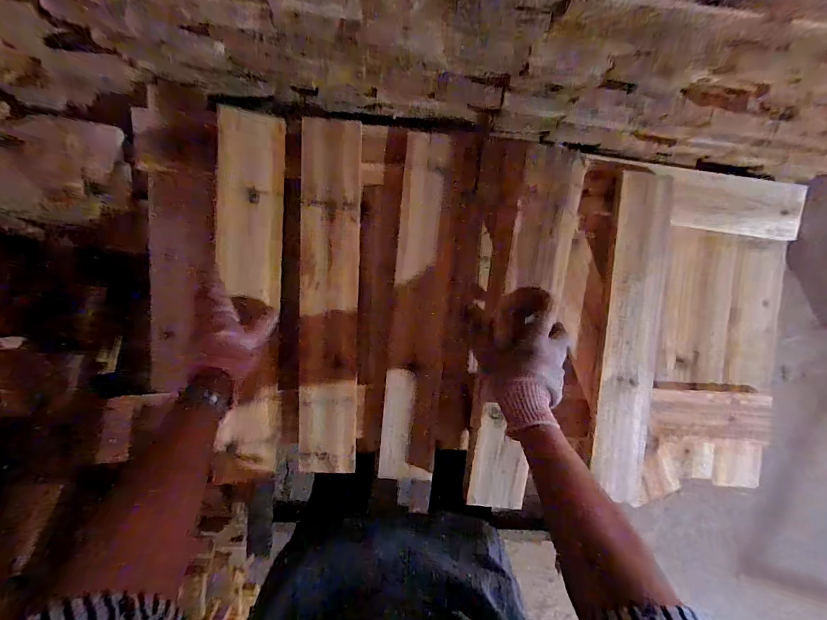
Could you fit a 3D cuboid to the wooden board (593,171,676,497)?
[{"bbox_3d":[0.326,0.045,0.564,0.083,0.027,0.480,4,97,-4],"label":"wooden board"}]

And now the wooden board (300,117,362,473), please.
[{"bbox_3d":[-0.122,-0.014,0.549,0.081,0.014,0.507,2,97,-4],"label":"wooden board"}]

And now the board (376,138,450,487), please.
[{"bbox_3d":[0.001,0.002,0.557,0.062,0.014,0.506,5,97,-4],"label":"board"}]

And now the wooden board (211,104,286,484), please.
[{"bbox_3d":[-0.231,-0.013,0.527,0.084,0.023,0.509,0,96,-36],"label":"wooden board"}]

